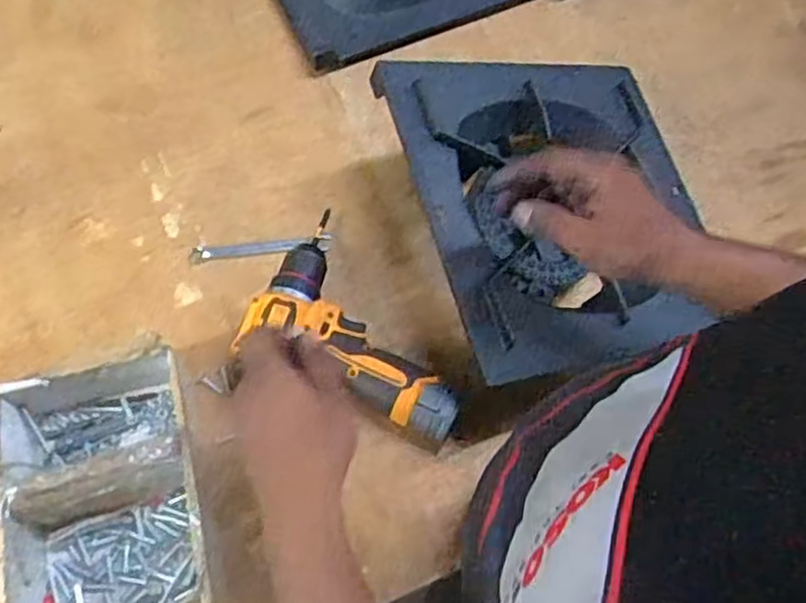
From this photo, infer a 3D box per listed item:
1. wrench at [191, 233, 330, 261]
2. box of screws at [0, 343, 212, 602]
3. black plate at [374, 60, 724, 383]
[{"bbox_3d":[-0.143,-0.054,0.731,0.139,0.007,0.017,-4,67,-3],"label":"wrench"},{"bbox_3d":[-0.240,0.159,0.588,0.154,0.085,0.218,-14,69,-7],"label":"box of screws"},{"bbox_3d":[0.150,-0.086,0.662,0.294,0.069,0.298,-10,71,-27],"label":"black plate"}]

